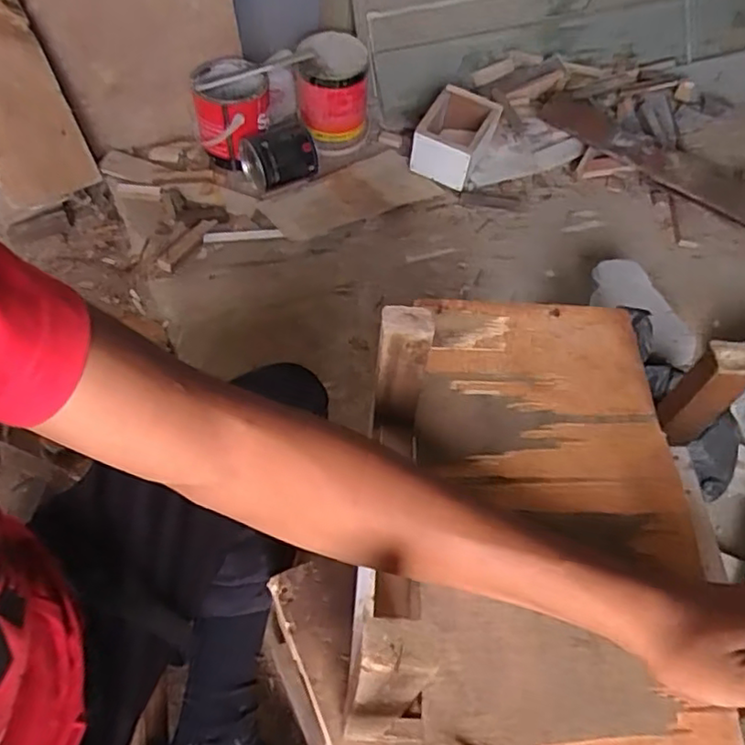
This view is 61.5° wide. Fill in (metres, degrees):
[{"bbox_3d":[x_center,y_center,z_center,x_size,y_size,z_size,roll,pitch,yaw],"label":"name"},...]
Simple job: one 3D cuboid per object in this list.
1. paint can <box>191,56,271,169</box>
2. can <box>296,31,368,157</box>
[{"bbox_3d":[-0.282,-0.520,1.262,0.151,0.144,0.146,-7,57,-9],"label":"paint can"},{"bbox_3d":[-0.085,-0.579,1.306,0.148,0.188,0.135,2,56,-3],"label":"can"}]

